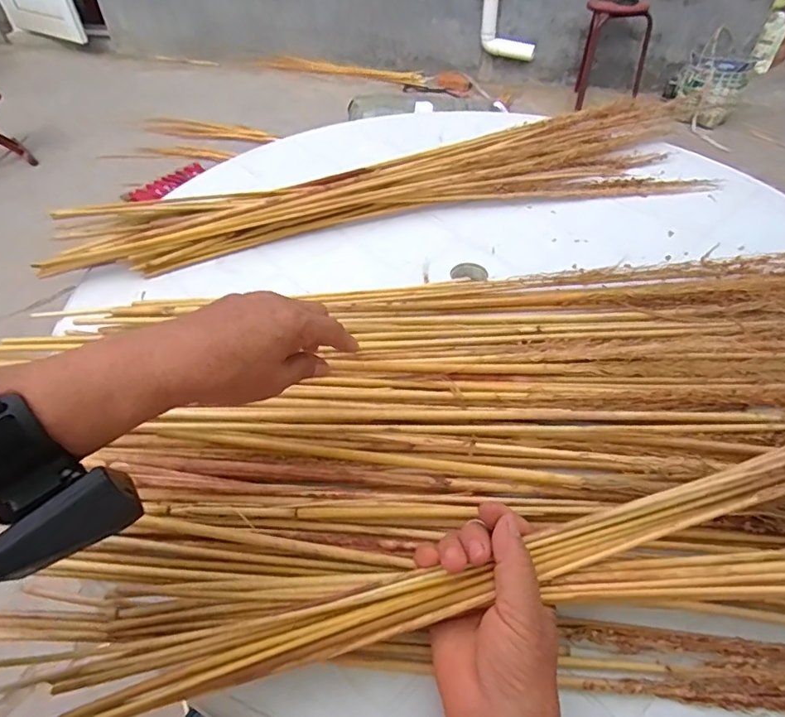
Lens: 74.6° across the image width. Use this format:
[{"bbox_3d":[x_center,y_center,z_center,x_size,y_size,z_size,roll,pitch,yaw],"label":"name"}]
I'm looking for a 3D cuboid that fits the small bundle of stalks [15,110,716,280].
[{"bbox_3d":[-0.005,-0.230,0.676,0.814,0.046,0.173,-10,48,-7],"label":"small bundle of stalks"}]

